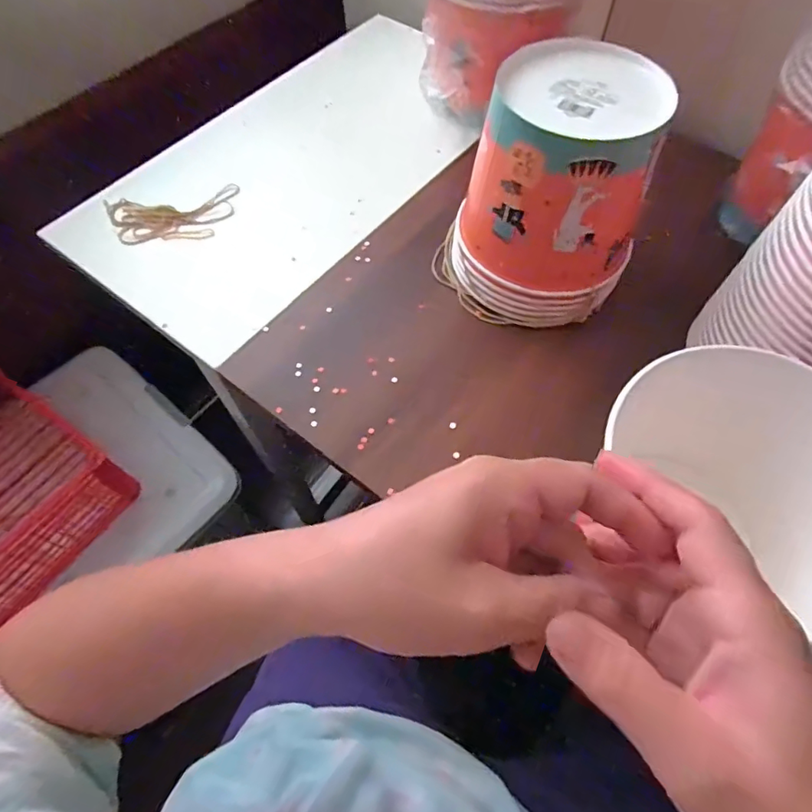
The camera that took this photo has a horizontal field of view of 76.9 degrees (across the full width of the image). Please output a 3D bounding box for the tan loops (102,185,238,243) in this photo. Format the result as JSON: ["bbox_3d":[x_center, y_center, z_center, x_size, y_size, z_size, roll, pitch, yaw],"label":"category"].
[{"bbox_3d":[-0.254,-0.208,0.557,0.137,0.012,0.081,-13,62,-7],"label":"tan loops"}]

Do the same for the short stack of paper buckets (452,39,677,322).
[{"bbox_3d":[0.127,-0.176,0.441,0.145,0.175,0.138,37,67,19],"label":"short stack of paper buckets"}]

